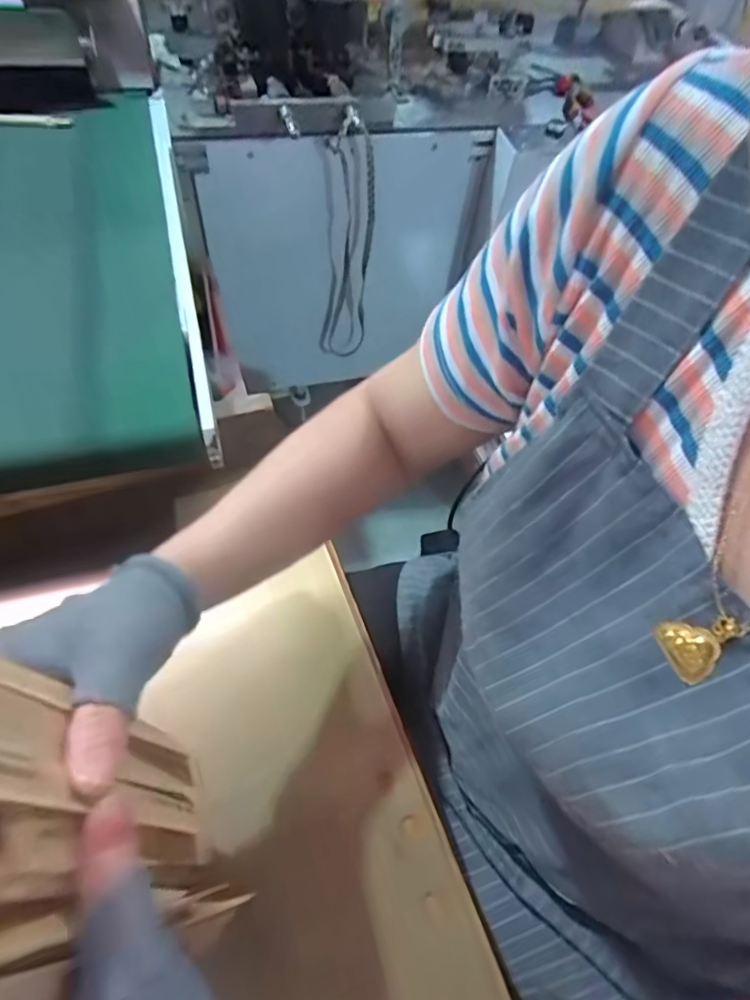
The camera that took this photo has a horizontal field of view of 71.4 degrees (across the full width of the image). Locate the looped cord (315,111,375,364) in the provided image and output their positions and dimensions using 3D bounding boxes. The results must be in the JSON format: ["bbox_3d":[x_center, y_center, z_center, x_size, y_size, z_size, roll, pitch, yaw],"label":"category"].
[{"bbox_3d":[-0.053,-0.430,0.918,0.087,0.439,0.030,-2,56,-7],"label":"looped cord"}]

